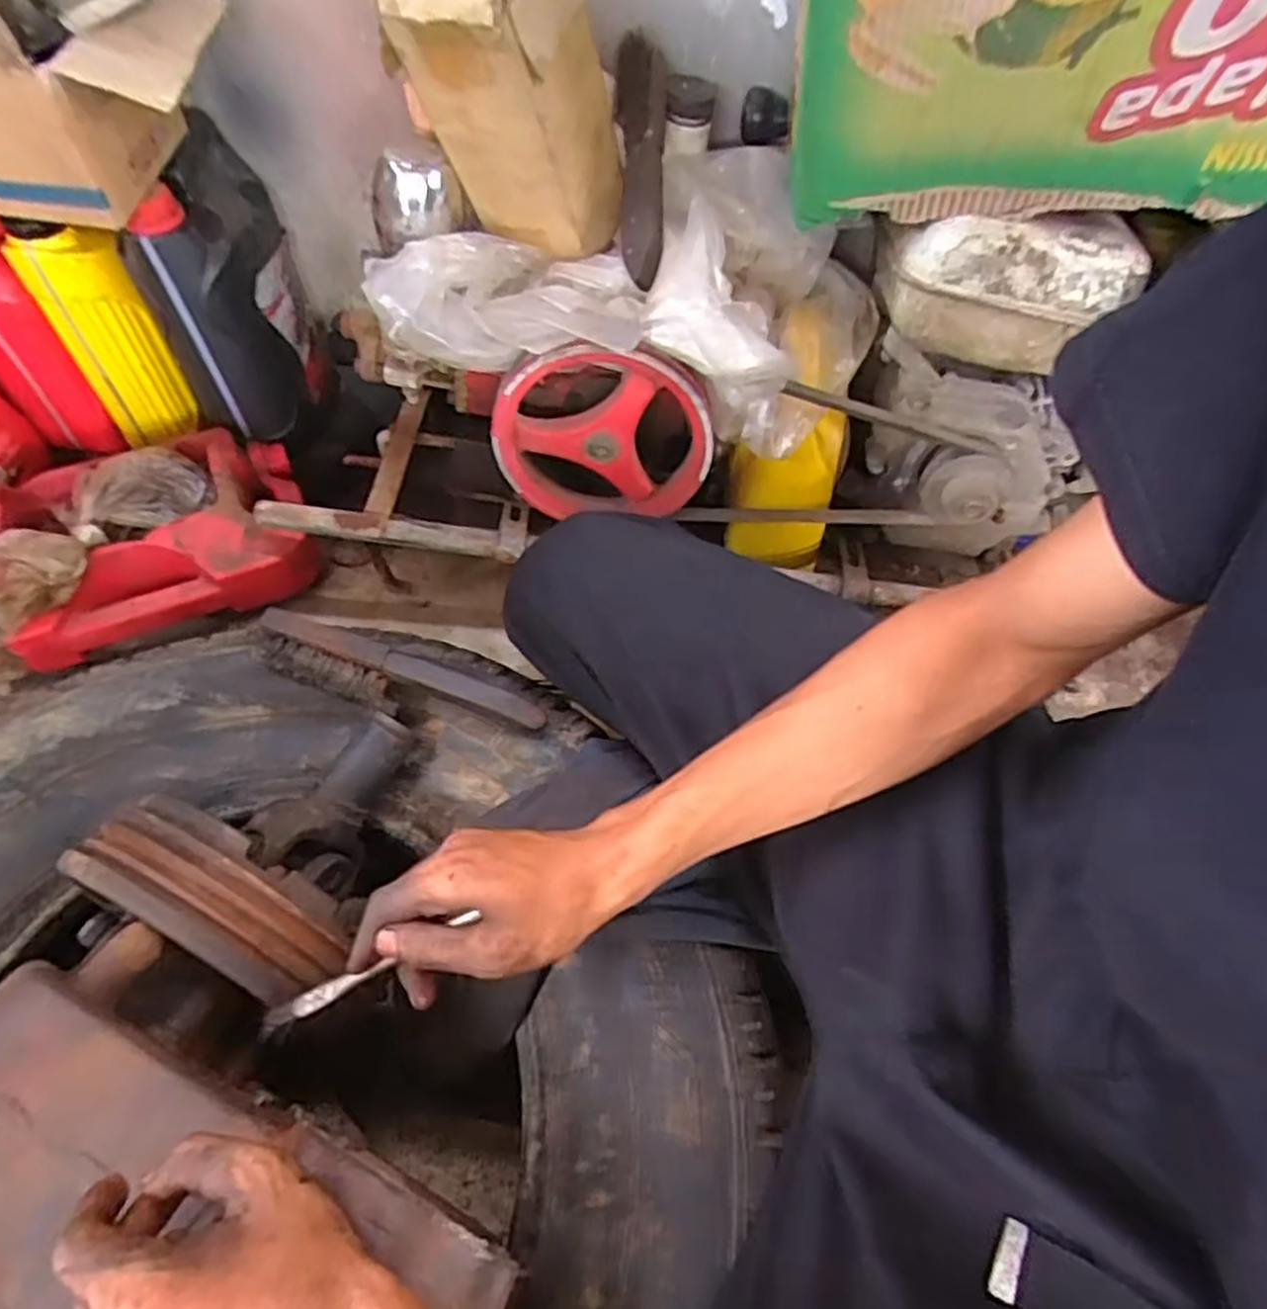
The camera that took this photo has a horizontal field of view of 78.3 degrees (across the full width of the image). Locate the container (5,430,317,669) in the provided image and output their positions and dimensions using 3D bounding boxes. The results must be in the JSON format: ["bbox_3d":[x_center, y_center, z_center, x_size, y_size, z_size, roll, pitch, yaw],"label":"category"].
[{"bbox_3d":[-0.478,-0.119,0.784,0.277,0.078,0.202,-17,60,-13],"label":"container"}]

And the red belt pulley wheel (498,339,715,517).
[{"bbox_3d":[-0.027,-0.183,0.663,0.184,0.168,0.028,1,57,-2],"label":"red belt pulley wheel"}]

